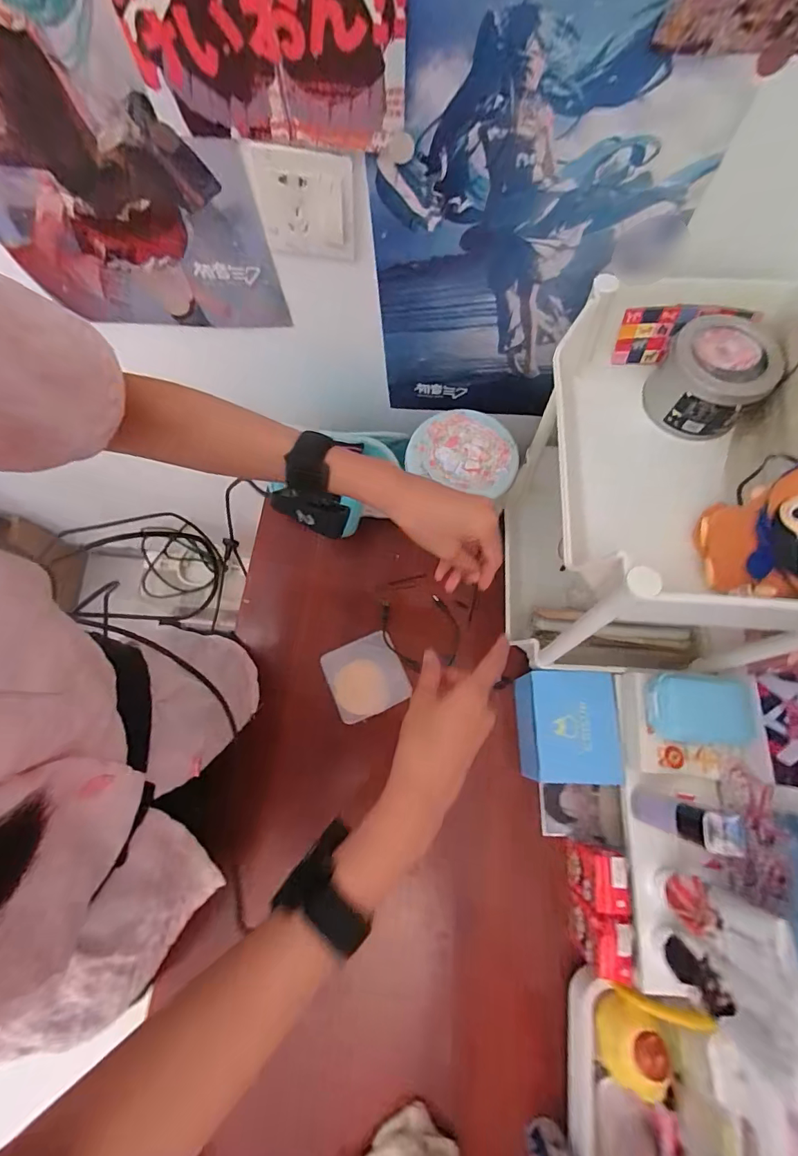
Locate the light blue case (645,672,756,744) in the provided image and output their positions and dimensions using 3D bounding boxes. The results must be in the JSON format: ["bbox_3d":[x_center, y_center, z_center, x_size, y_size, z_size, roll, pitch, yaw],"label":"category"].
[{"bbox_3d":[0.291,0.127,0.440,0.089,0.025,0.062,3,72,2],"label":"light blue case"}]

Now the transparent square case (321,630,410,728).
[{"bbox_3d":[-0.043,0.125,0.577,0.094,0.010,0.094,-22,73,-6],"label":"transparent square case"}]

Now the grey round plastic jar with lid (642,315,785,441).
[{"bbox_3d":[0.280,-0.180,0.409,0.084,0.060,0.086,0,72,1],"label":"grey round plastic jar with lid"}]

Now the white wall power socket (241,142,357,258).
[{"bbox_3d":[-0.085,-0.338,0.413,0.089,0.087,0.004,7,72,3],"label":"white wall power socket"}]

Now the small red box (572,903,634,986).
[{"bbox_3d":[0.206,0.368,0.461,0.036,0.074,0.054,0,72,1],"label":"small red box"}]

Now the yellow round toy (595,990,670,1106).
[{"bbox_3d":[0.219,0.442,0.427,0.048,0.046,0.064,9,72,4],"label":"yellow round toy"}]

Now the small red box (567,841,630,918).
[{"bbox_3d":[0.208,0.313,0.478,0.033,0.075,0.053,4,72,2],"label":"small red box"}]

